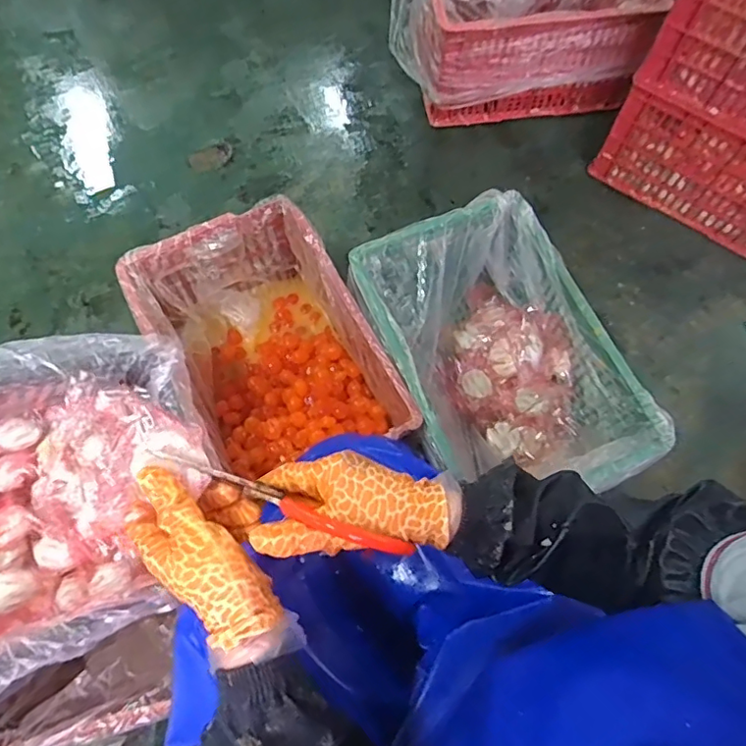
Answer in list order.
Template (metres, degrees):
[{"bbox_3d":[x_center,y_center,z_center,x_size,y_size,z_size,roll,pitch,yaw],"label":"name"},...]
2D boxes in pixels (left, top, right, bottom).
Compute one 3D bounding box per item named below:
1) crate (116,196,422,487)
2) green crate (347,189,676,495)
[{"bbox_3d":[-0.168,-0.015,0.931,0.299,0.228,0.450,-27,71,-10],"label":"crate"},{"bbox_3d":[0.186,-0.013,0.900,0.302,0.228,0.479,-25,71,-9],"label":"green crate"}]

